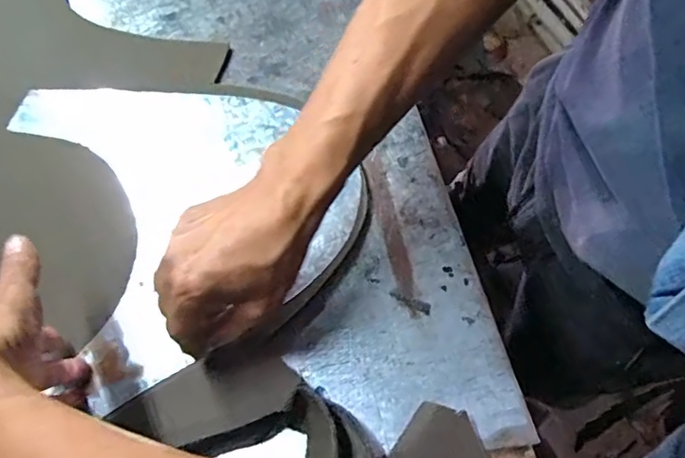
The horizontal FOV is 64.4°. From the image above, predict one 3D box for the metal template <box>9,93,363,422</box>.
[{"bbox_3d":[-0.124,-0.039,0.448,0.234,0.011,0.278,-25,68,-8],"label":"metal template"}]

